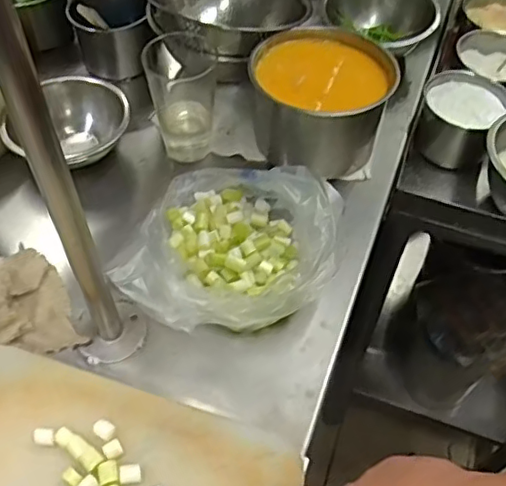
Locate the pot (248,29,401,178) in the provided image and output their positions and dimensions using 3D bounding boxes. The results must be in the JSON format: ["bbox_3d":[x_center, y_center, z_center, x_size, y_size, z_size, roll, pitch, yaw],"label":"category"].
[{"bbox_3d":[0.083,-0.180,0.756,0.170,0.113,0.144,4,52,2],"label":"pot"}]

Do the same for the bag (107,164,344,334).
[{"bbox_3d":[-0.018,-0.004,0.631,0.209,0.080,0.198,7,53,3],"label":"bag"}]

